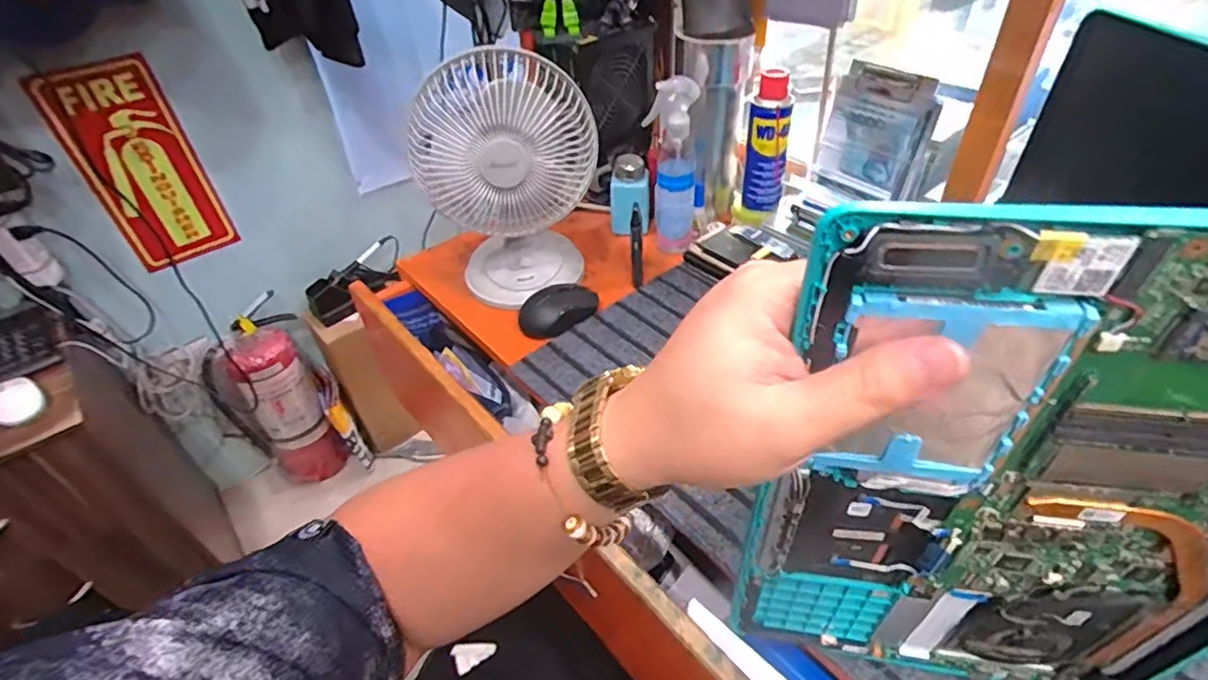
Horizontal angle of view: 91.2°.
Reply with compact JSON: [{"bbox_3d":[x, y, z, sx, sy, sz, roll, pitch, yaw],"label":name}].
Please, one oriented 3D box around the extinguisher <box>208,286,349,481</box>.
[{"bbox_3d":[-0.734,0.156,1.360,0.131,0.446,0.195,31,51,31],"label":"extinguisher"}]

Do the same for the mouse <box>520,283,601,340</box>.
[{"bbox_3d":[-0.052,-0.039,0.693,0.093,0.033,0.054,-33,50,-30],"label":"mouse"}]

